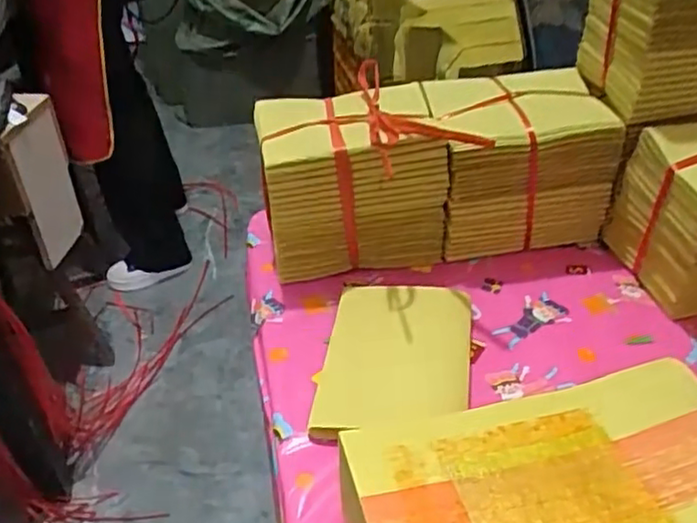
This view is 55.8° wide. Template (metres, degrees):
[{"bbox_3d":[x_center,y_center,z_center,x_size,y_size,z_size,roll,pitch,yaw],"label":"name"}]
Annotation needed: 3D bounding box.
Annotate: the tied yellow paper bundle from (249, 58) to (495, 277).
[{"bbox_3d":[0.008,-0.082,0.642,0.178,0.143,0.127,-8,39,-8],"label":"tied yellow paper bundle"}]

